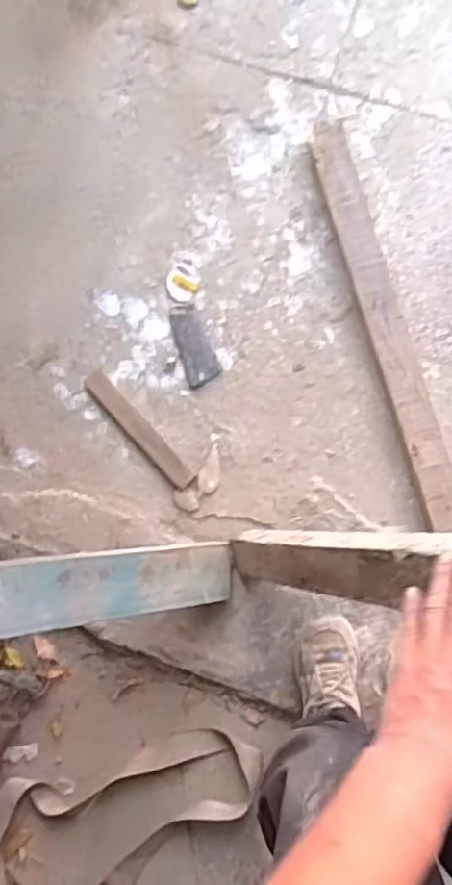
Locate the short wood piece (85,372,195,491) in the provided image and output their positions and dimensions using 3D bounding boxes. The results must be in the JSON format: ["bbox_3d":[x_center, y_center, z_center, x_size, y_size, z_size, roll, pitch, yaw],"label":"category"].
[{"bbox_3d":[-0.157,-0.022,1.248,0.044,0.009,0.260,-42,84,3],"label":"short wood piece"}]

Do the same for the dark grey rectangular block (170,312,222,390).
[{"bbox_3d":[-0.057,-0.169,1.246,0.062,0.011,0.132,-22,85,5],"label":"dark grey rectangular block"}]

